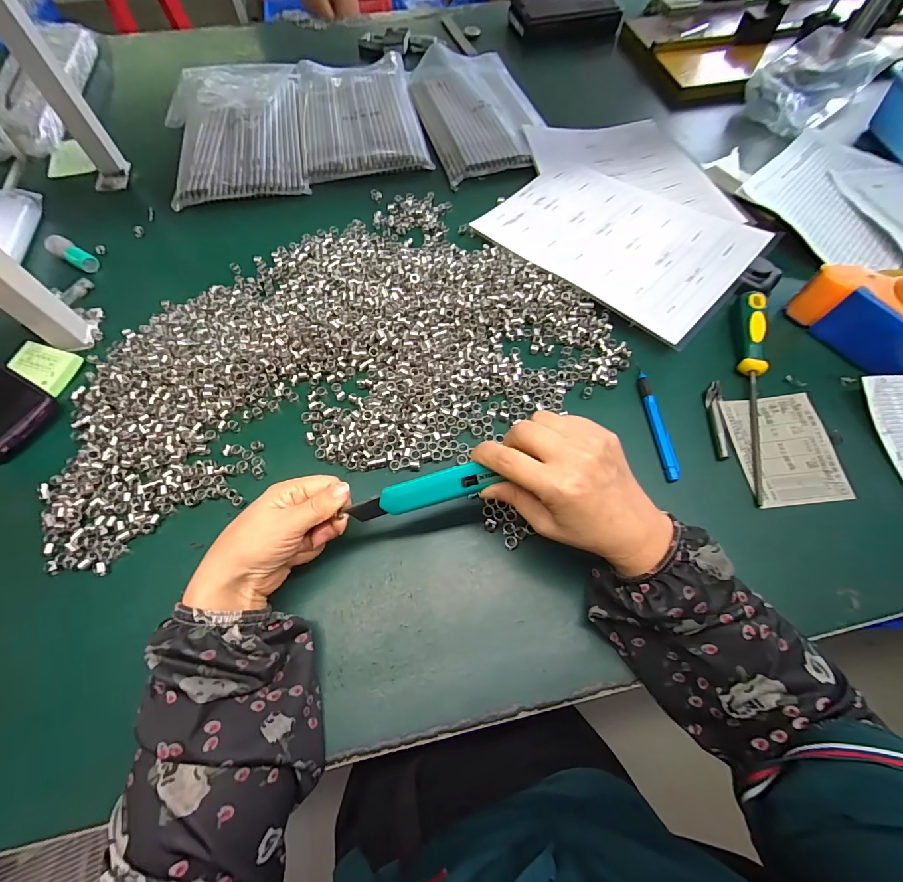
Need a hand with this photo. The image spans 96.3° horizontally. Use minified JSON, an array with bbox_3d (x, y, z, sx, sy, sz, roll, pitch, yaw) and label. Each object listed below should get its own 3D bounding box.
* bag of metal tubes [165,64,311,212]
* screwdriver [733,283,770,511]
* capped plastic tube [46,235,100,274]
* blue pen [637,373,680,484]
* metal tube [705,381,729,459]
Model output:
[{"bbox_3d":[-0.332,-0.483,0.619,0.198,0.024,0.319,-11,64,-4],"label":"bag of metal tubes"},{"bbox_3d":[0.300,-0.058,0.399,0.023,0.024,0.239,13,65,6],"label":"screwdriver"},{"bbox_3d":[-0.467,-0.231,0.495,0.061,0.021,0.023,32,68,-1],"label":"capped plastic tube"},{"bbox_3d":[0.199,-0.016,0.392,0.009,0.015,0.116,-2,64,-2],"label":"blue pen"},{"bbox_3d":[0.261,-0.023,0.396,0.013,0.008,0.086,10,65,4],"label":"metal tube"}]

